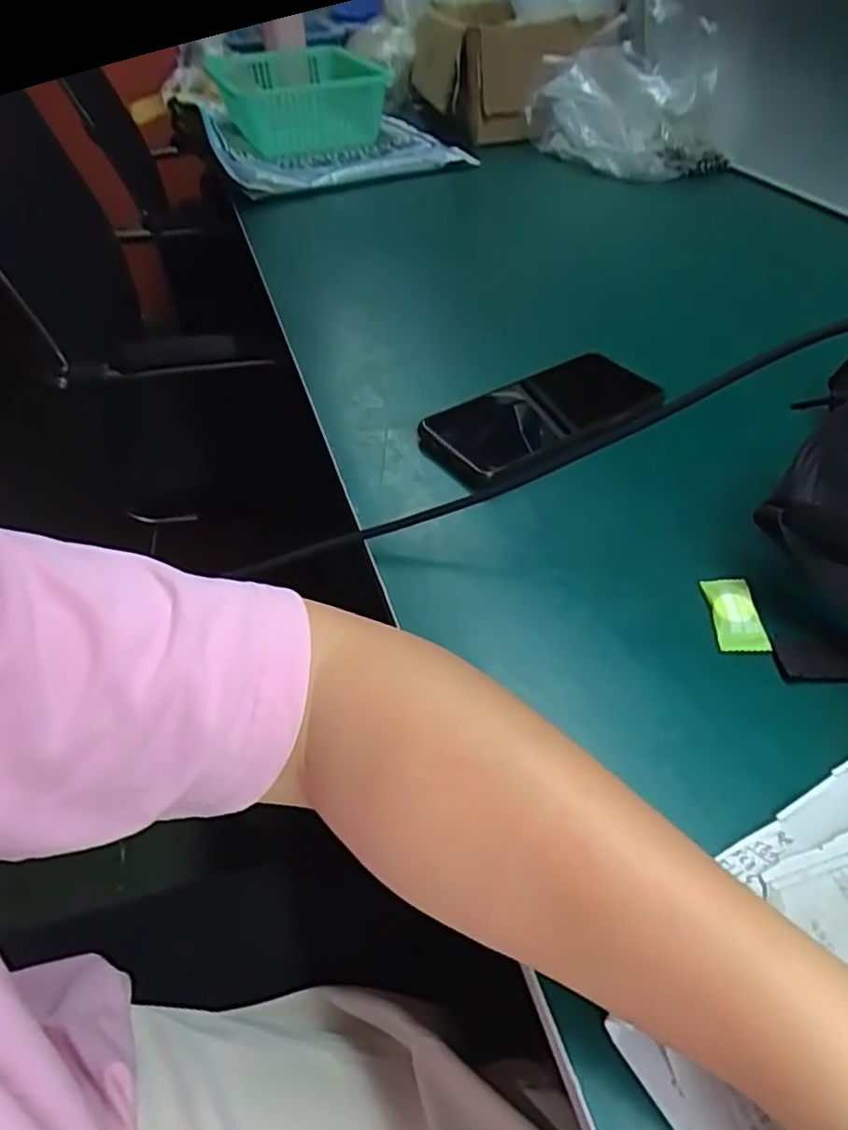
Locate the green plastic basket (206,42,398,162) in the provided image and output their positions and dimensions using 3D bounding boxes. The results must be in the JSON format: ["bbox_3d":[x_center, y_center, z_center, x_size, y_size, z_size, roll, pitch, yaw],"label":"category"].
[{"bbox_3d":[-0.218,-0.789,1.136,0.246,0.084,0.405,-17,46,-15],"label":"green plastic basket"}]

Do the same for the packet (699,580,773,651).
[{"bbox_3d":[0.159,0.025,0.347,0.025,0.005,0.047,2,45,4],"label":"packet"}]

